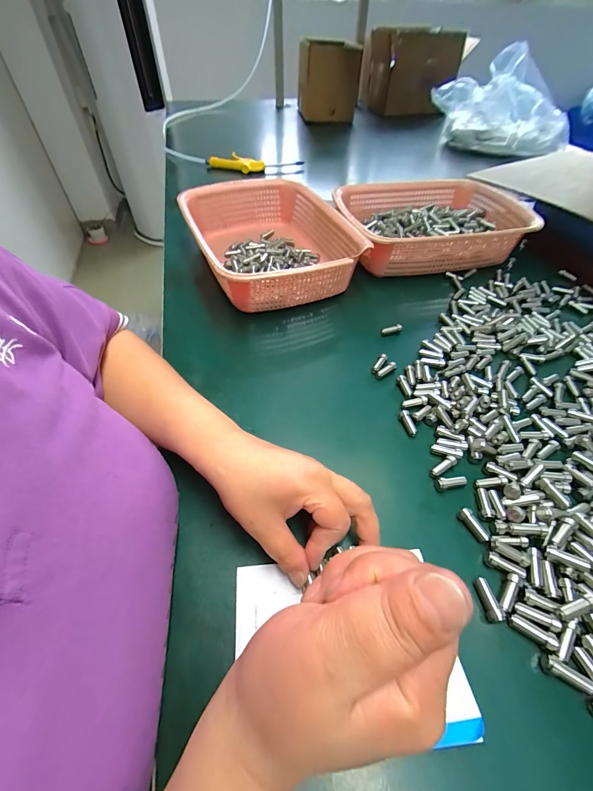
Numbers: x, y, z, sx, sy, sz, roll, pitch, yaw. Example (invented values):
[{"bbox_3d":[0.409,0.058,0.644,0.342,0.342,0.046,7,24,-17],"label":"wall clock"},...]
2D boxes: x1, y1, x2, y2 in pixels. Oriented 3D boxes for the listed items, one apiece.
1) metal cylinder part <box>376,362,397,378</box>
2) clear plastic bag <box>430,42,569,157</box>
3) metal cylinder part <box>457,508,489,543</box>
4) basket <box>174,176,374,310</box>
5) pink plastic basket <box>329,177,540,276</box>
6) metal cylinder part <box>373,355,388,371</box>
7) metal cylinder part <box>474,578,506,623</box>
[{"bbox_3d":[0.104,-0.029,0.384,0.027,0.010,0.007,-28,54,-22],"label":"metal cylinder part"},{"bbox_3d":[0.540,-0.769,0.890,0.321,0.202,0.180,4,49,4],"label":"clear plastic bag"},{"bbox_3d":[0.143,0.104,0.269,0.008,0.009,0.027,-22,52,-17],"label":"metal cylinder part"},{"bbox_3d":[-0.039,-0.227,0.505,0.206,0.080,0.290,-18,51,-14],"label":"basket"},{"bbox_3d":[0.217,-0.286,0.563,0.297,0.068,0.237,-8,50,-6],"label":"pink plastic basket"},{"bbox_3d":[0.097,-0.036,0.393,0.009,0.012,0.027,28,55,23],"label":"metal cylinder part"},{"bbox_3d":[0.134,0.141,0.233,0.008,0.006,0.026,-7,49,-5],"label":"metal cylinder part"}]

